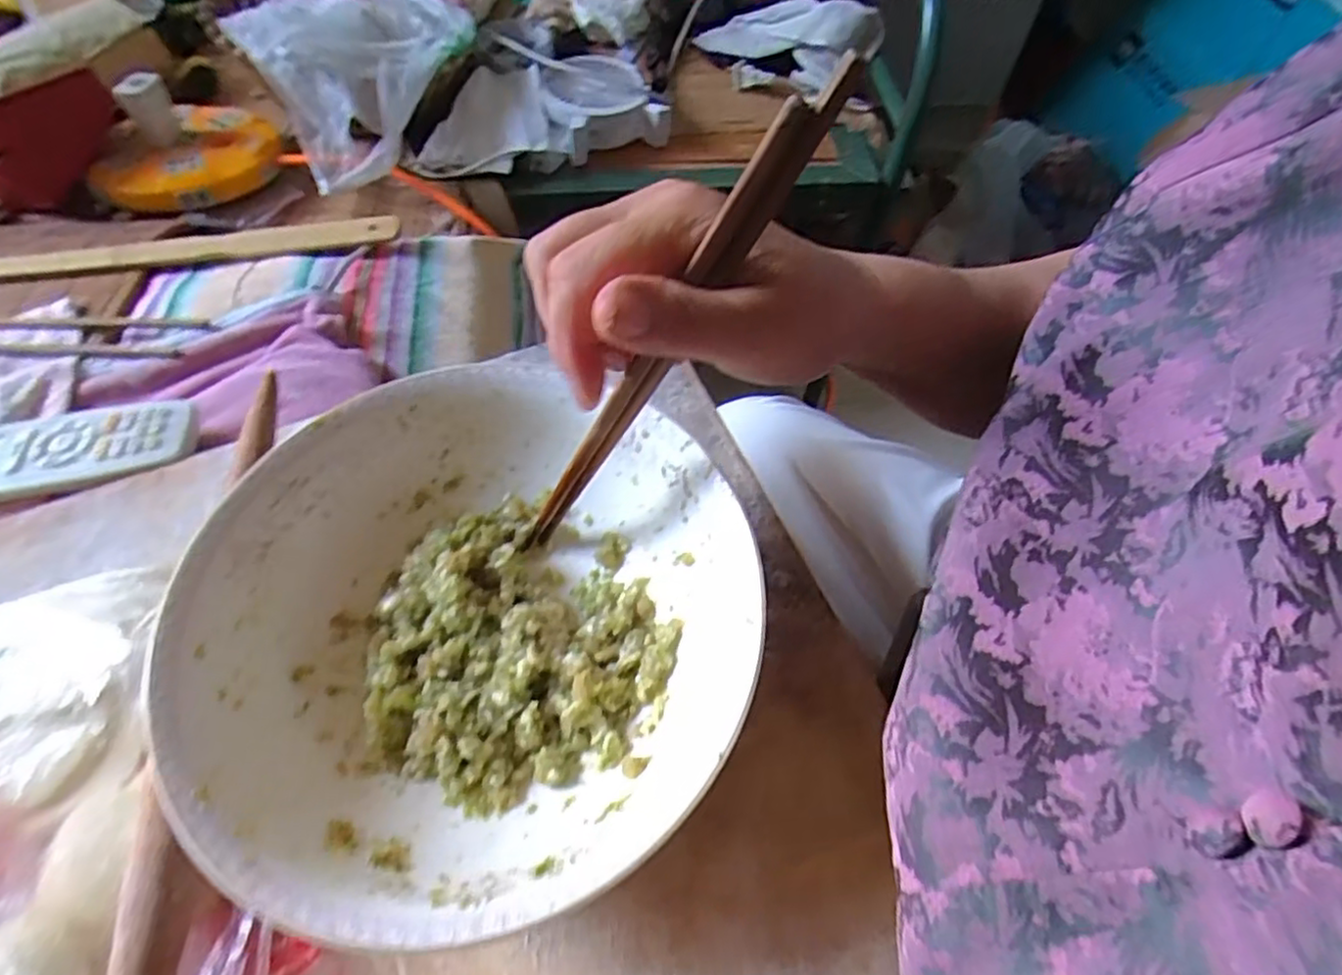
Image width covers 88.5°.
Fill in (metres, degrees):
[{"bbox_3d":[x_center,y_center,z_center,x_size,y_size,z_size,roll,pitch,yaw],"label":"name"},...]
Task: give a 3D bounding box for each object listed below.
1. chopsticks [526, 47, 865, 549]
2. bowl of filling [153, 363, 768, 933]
[{"bbox_3d":[-0.010,-0.040,0.249,0.014,0.234,0.005,11,51,-26],"label":"chopsticks"},{"bbox_3d":[-0.077,0.060,0.292,0.214,0.085,0.214,-2,56,3],"label":"bowl of filling"}]

